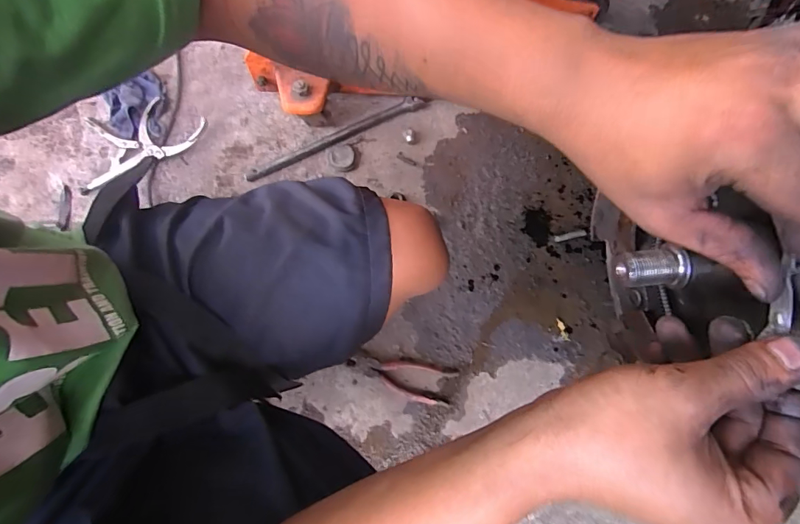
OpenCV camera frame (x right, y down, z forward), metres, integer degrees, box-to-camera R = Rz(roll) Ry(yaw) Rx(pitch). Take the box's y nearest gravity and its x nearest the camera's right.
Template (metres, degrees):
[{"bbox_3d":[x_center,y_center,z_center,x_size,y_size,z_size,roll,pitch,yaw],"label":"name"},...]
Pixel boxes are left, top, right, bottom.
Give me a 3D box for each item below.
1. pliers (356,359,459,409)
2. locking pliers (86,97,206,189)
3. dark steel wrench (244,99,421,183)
[{"bbox_3d":[0.006,0.186,0.693,0.157,0.012,0.057,14,76,3],"label":"pliers"},{"bbox_3d":[-0.469,-0.231,0.787,0.229,0.028,0.119,-20,77,-6],"label":"locking pliers"},{"bbox_3d":[-0.124,-0.227,0.798,0.336,0.009,0.020,-26,92,-4],"label":"dark steel wrench"}]

